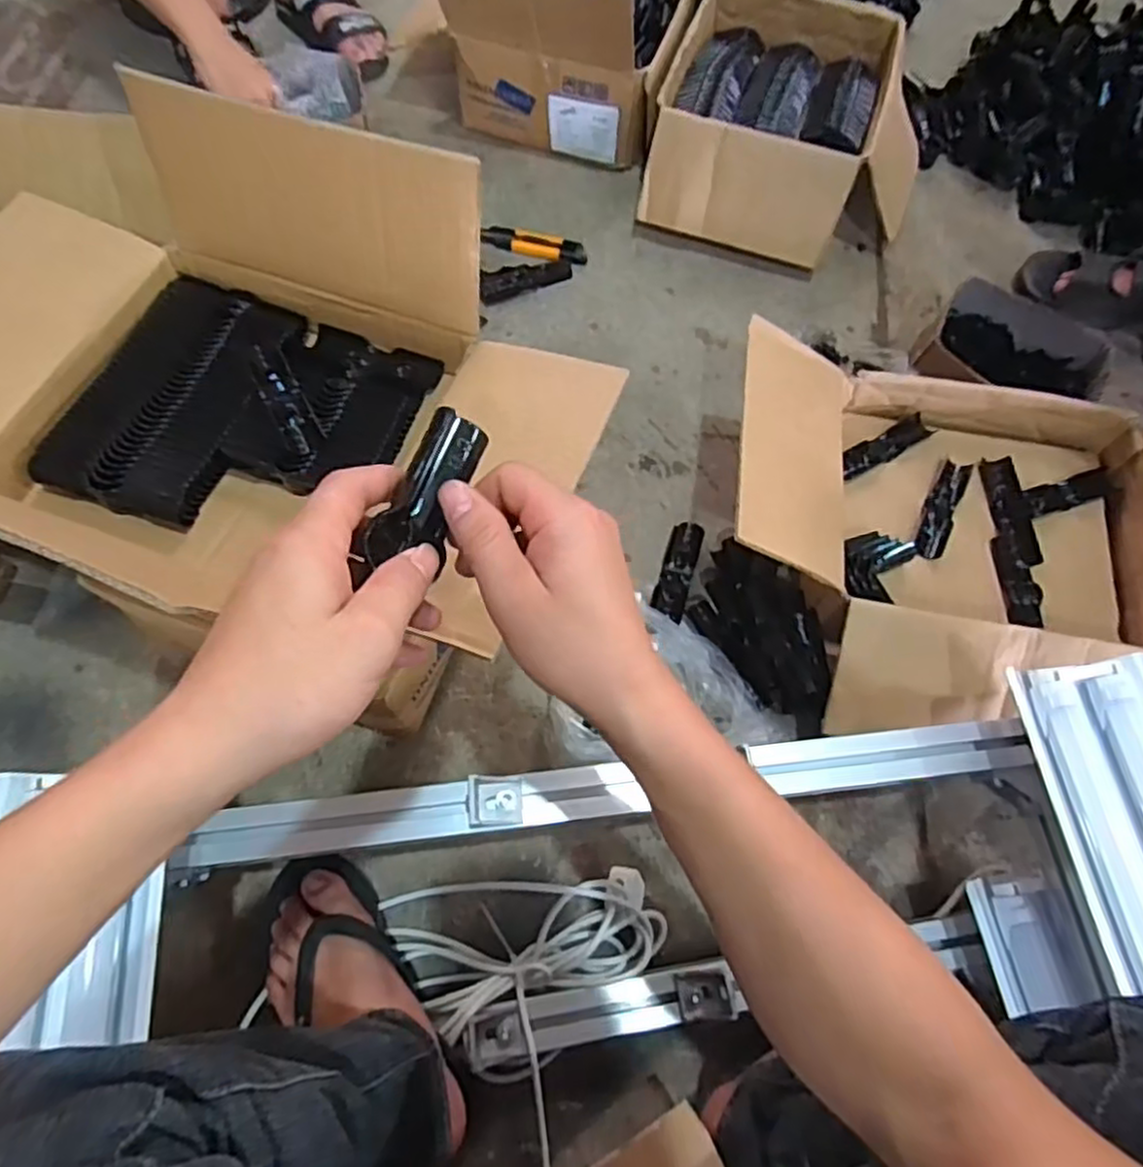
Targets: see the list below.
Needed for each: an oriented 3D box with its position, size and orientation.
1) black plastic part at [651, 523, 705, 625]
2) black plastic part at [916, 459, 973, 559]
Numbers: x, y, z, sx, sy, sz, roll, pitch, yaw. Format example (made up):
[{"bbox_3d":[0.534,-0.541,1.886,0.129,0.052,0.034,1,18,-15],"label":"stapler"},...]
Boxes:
[{"bbox_3d":[0.119,-0.013,0.807,0.036,0.034,0.121,18,67,5],"label":"black plastic part"},{"bbox_3d":[0.398,-0.081,0.774,0.031,0.009,0.124,26,68,8],"label":"black plastic part"}]

